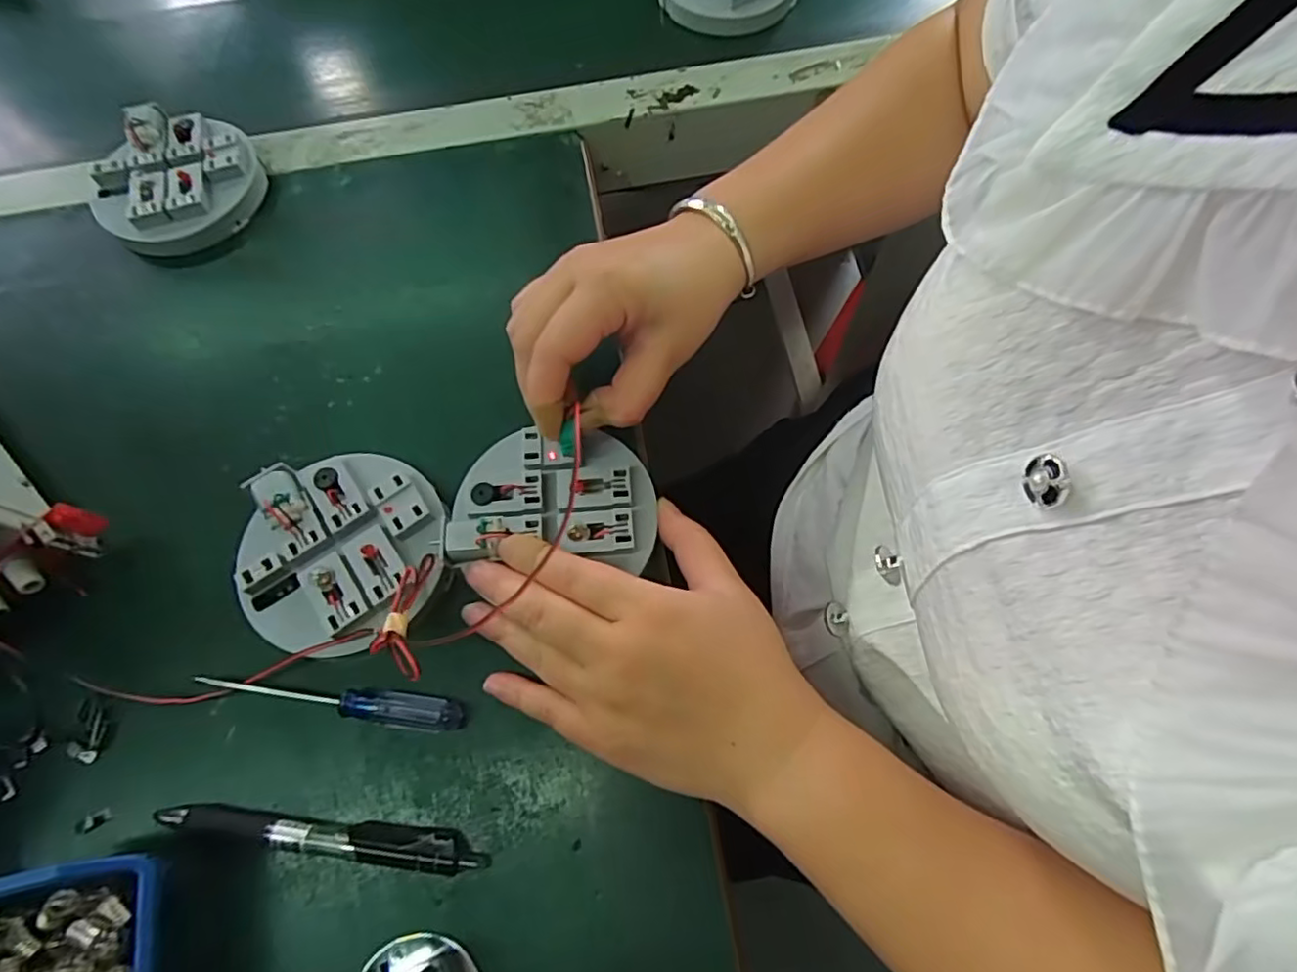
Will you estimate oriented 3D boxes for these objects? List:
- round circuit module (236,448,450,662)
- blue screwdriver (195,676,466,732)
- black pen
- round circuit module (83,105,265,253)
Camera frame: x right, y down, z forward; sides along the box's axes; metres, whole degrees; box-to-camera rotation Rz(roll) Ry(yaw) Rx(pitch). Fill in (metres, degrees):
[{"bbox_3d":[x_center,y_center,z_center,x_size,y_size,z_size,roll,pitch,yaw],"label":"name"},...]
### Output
[{"bbox_3d":[-0.152,0.032,0.323,0.096,0.029,0.098,0,69,1],"label":"round circuit module"},{"bbox_3d":[-0.147,0.101,0.303,0.120,0.016,0.015,7,69,3],"label":"blue screwdriver"},{"bbox_3d":[-0.143,0.155,0.282,0.144,0.013,0.016,5,69,2],"label":"black pen"},{"bbox_3d":[-0.301,-0.194,0.409,0.090,0.029,0.097,0,69,1],"label":"round circuit module"}]

